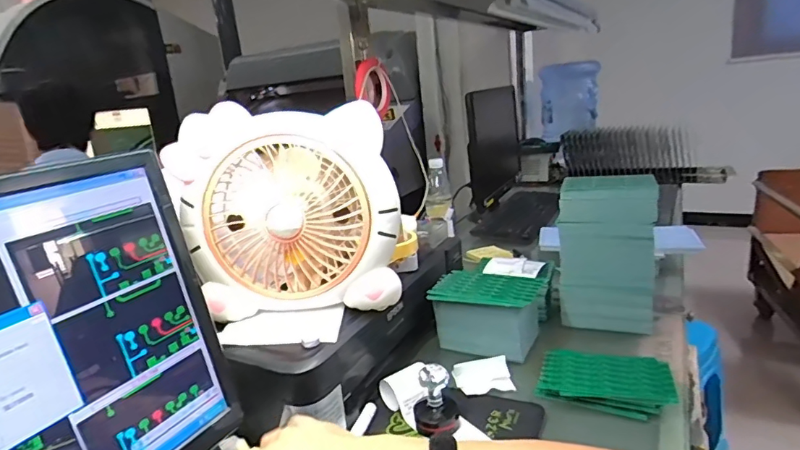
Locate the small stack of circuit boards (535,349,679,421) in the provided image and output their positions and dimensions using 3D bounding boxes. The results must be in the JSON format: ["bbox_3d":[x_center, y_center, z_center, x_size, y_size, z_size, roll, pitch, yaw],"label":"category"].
[{"bbox_3d":[0.258,0.197,0.616,0.154,0.022,0.105,0,17,20],"label":"small stack of circuit boards"}]

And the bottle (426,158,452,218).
[{"bbox_3d":[0.088,-0.086,1.146,0.063,0.131,0.063,-5,16,4],"label":"bottle"}]

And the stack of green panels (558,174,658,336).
[{"bbox_3d":[0.320,0.043,0.751,0.134,0.223,0.072,3,18,29],"label":"stack of green panels"}]

